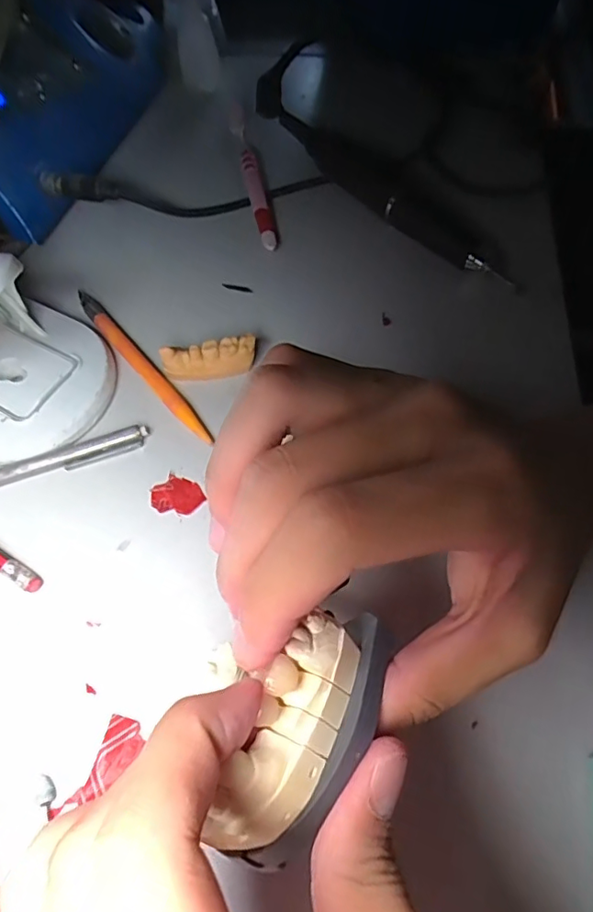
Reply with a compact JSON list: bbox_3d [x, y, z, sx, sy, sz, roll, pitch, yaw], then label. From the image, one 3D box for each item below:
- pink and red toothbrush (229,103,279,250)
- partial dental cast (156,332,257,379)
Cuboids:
[{"bbox_3d":[-0.033,-0.205,0.387,0.012,0.008,0.171,-10,60,-5],"label":"pink and red toothbrush"},{"bbox_3d":[-0.046,-0.050,0.290,0.049,0.021,0.014,-8,60,-4],"label":"partial dental cast"}]

